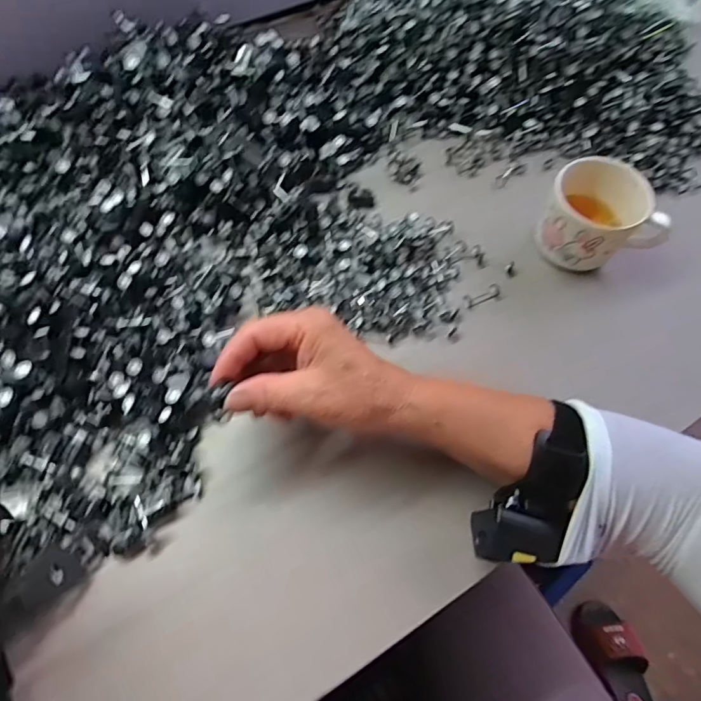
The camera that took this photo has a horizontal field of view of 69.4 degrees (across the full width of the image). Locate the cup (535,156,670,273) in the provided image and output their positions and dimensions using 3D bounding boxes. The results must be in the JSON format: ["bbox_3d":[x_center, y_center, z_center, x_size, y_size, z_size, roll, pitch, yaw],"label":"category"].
[{"bbox_3d":[0.209,-0.108,0.424,0.093,0.066,0.079,37,70,15],"label":"cup"}]

